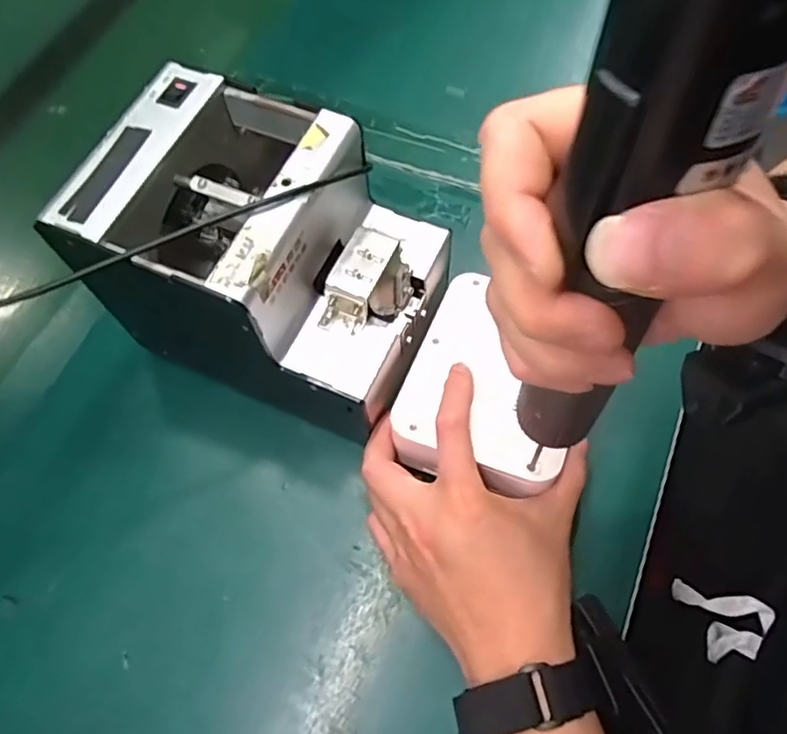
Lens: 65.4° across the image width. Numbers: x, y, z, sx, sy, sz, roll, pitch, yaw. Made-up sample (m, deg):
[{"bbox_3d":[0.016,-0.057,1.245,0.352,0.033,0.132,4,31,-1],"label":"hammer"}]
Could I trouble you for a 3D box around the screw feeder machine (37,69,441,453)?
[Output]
[{"bbox_3d":[-0.067,-0.061,0.369,0.176,0.143,0.122,21,67,13],"label":"screw feeder machine"}]

